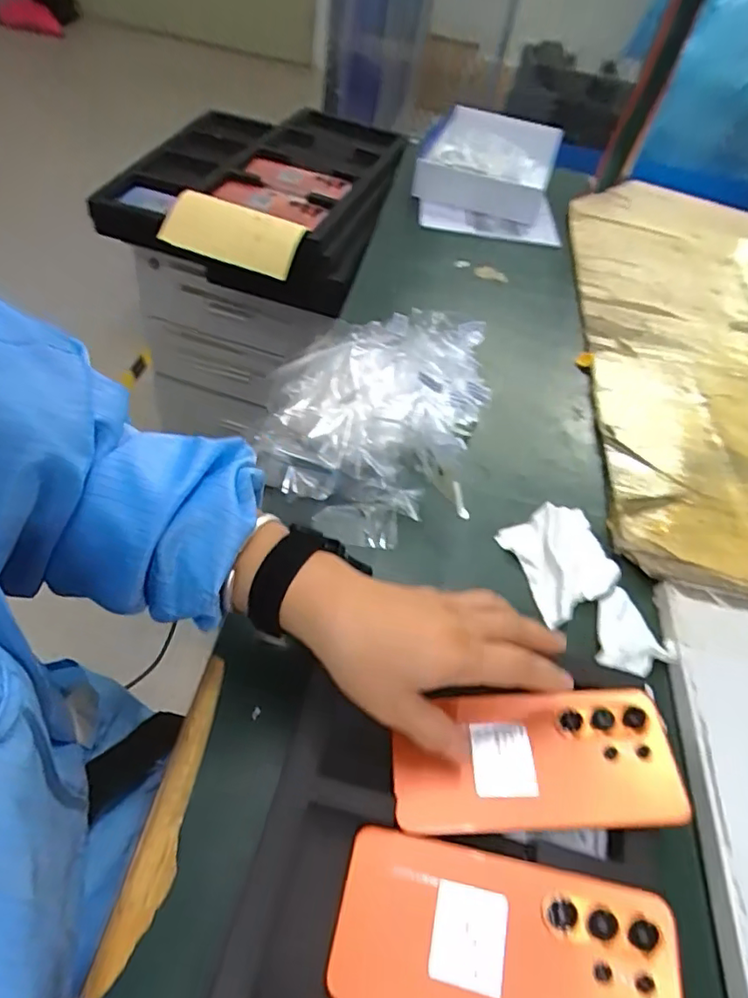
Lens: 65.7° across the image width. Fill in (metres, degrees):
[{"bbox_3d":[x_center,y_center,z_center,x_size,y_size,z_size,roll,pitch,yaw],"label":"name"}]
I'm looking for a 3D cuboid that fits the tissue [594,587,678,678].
[{"bbox_3d":[0.205,0.106,0.452,0.057,0.021,0.085,20,50,11],"label":"tissue"}]

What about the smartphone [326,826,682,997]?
[{"bbox_3d":[0.065,0.225,0.292,0.166,0.014,0.079,13,49,5],"label":"smartphone"}]

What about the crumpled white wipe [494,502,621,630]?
[{"bbox_3d":[0.165,0.049,0.496,0.085,0.017,0.097,-13,52,-17],"label":"crumpled white wipe"}]

